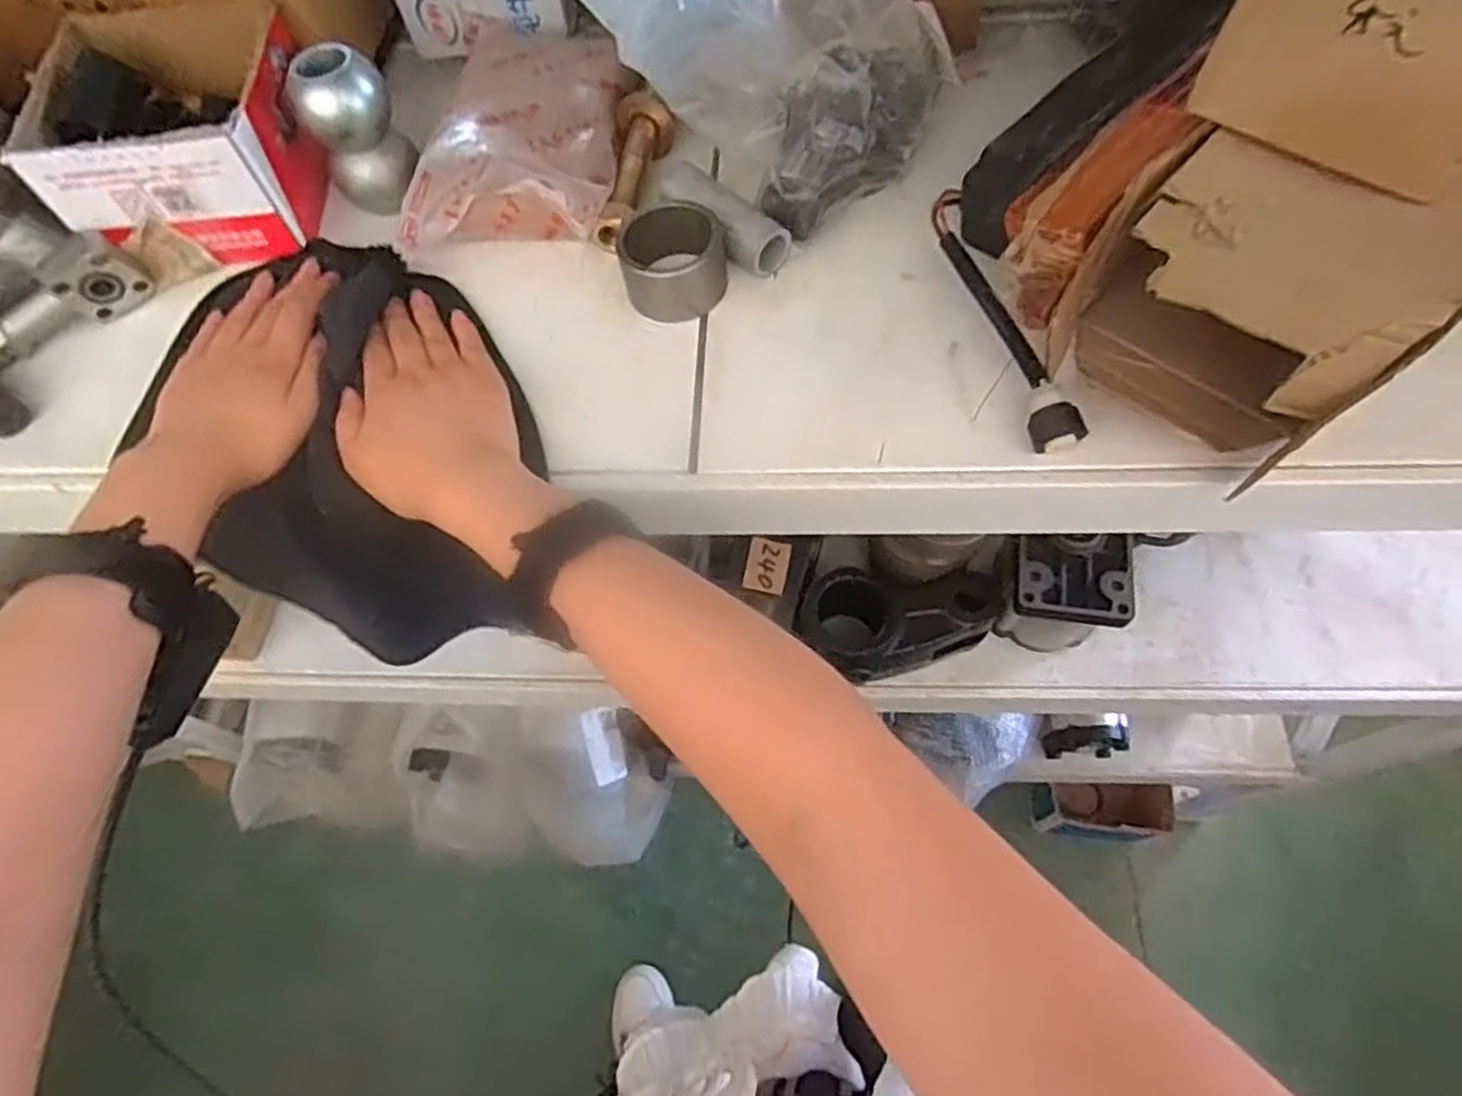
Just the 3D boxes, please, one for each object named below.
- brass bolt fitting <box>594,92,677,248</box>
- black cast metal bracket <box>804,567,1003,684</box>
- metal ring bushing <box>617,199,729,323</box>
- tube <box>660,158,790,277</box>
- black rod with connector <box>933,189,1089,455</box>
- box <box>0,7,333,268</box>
[{"bbox_3d":[-0.061,-0.233,0.488,0.037,0.033,0.111,5,64,6],"label":"brass bolt fitting"},{"bbox_3d":[0.148,0.062,0.692,0.178,0.065,0.092,-8,63,0],"label":"black cast metal bracket"},{"bbox_3d":[-0.032,-0.163,0.441,0.058,0.041,0.053,-8,63,0],"label":"metal ring bushing"},{"bbox_3d":[-0.007,-0.194,0.462,0.030,0.027,0.088,-42,68,-16],"label":"tube"},{"bbox_3d":[0.137,-0.122,0.406,0.025,0.028,0.160,-16,64,-4],"label":"black rod with connector"},{"bbox_3d":[-0.333,-0.250,0.483,0.135,0.082,0.121,-7,63,0],"label":"box"}]

